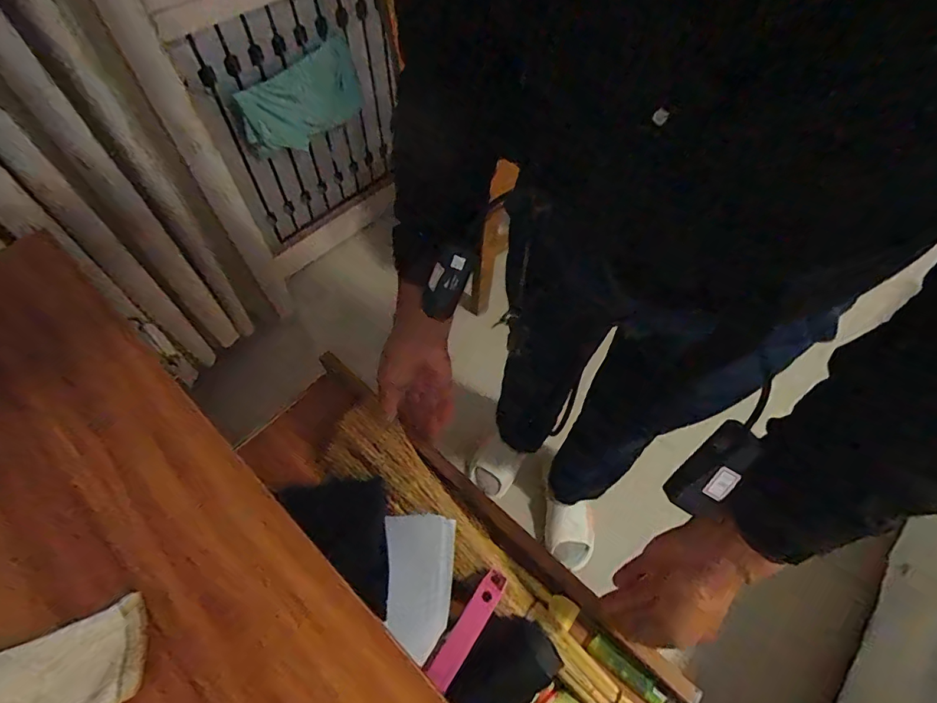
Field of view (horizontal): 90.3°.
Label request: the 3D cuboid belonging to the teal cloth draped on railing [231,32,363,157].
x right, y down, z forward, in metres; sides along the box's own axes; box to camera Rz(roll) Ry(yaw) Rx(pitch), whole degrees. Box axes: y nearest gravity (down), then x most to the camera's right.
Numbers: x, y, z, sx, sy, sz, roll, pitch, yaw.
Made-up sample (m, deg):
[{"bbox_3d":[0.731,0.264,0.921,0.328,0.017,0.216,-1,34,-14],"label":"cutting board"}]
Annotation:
[{"bbox_3d":[-0.420,-0.642,1.196,0.046,0.178,0.358,31,62,19],"label":"teal cloth draped on railing"}]

